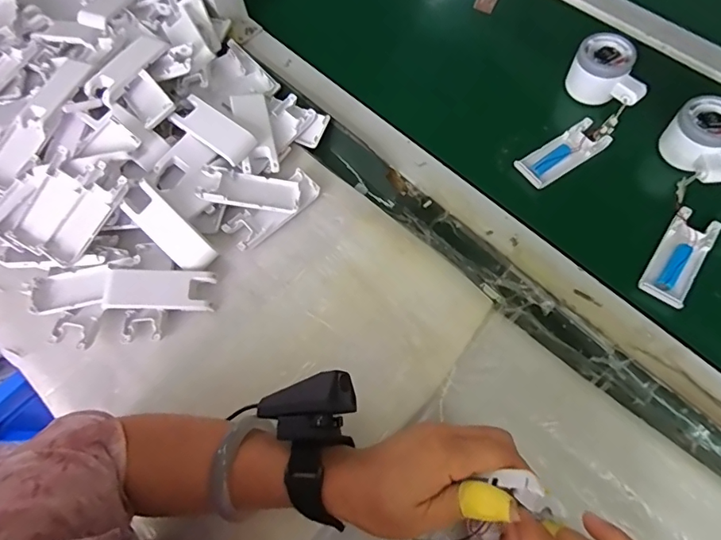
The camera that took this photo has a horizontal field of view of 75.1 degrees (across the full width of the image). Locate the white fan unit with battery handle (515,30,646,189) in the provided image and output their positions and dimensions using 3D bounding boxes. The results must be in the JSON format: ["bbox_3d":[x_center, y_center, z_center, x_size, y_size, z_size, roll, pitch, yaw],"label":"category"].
[{"bbox_3d":[0.244,-0.166,0.518,0.078,0.040,0.190,31,85,16],"label":"white fan unit with battery handle"}]

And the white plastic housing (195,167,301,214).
[{"bbox_3d":[-0.114,-0.085,0.489,0.100,0.012,0.041,9,66,-8],"label":"white plastic housing"}]

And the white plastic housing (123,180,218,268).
[{"bbox_3d":[-0.190,-0.039,0.467,0.100,0.014,0.036,45,74,-5],"label":"white plastic housing"}]

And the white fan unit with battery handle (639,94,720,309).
[{"bbox_3d":[0.325,-0.070,0.455,0.057,0.049,0.213,16,68,10],"label":"white fan unit with battery handle"}]

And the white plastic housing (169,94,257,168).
[{"bbox_3d":[-0.156,-0.148,0.502,0.090,0.022,0.037,34,74,17],"label":"white plastic housing"}]

